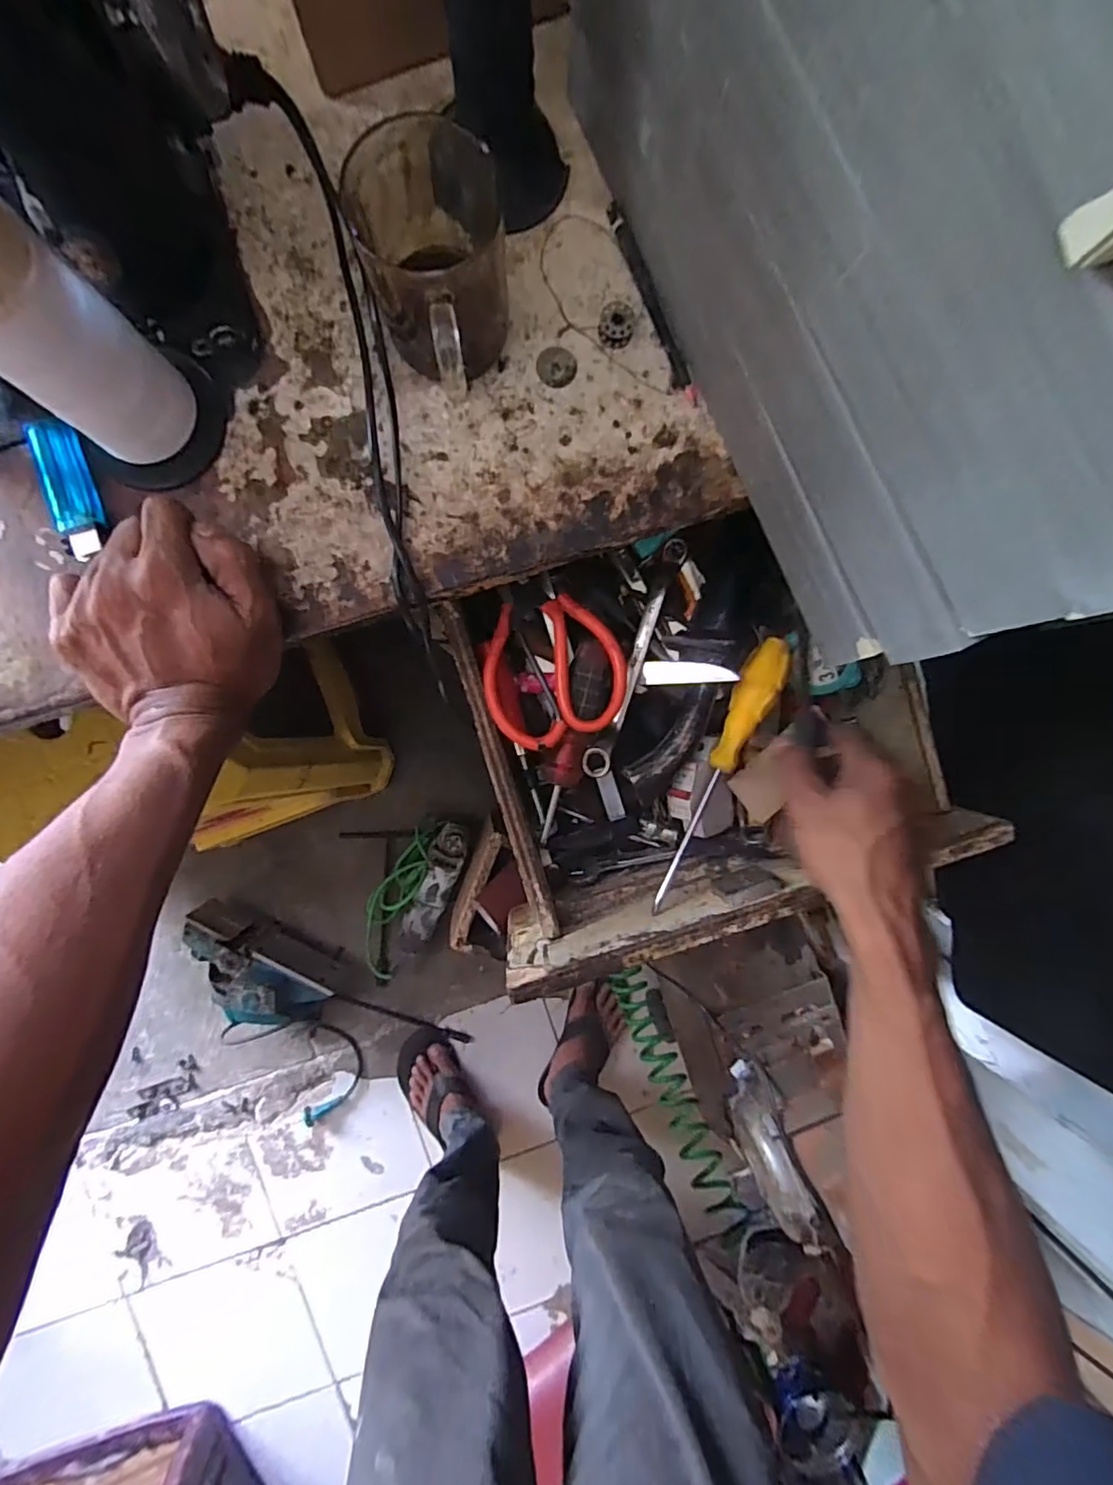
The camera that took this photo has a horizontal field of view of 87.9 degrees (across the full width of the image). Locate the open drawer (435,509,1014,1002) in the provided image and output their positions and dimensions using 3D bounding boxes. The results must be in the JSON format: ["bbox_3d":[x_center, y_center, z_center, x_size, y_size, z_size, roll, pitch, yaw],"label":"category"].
[{"bbox_3d":[0.099,-0.011,0.433,0.334,0.096,0.272,-17,94,-3],"label":"open drawer"}]

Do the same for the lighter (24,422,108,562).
[{"bbox_3d":[-0.277,-0.145,0.329,0.022,0.015,0.076,-19,92,-2],"label":"lighter"}]

